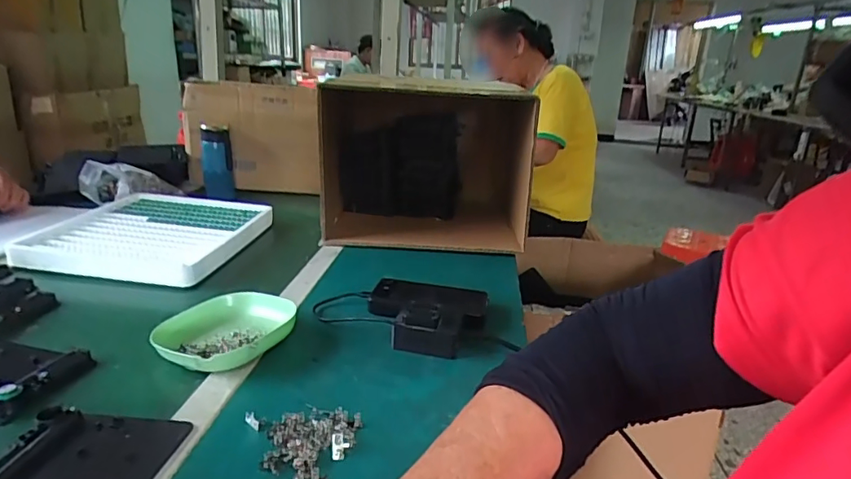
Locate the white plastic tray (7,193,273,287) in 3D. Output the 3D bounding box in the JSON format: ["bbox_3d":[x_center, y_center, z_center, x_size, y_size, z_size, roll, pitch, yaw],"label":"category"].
[{"bbox_3d":[-0.469,-0.011,0.901,0.320,0.038,0.325,5,20,0],"label":"white plastic tray"}]

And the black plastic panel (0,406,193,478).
[{"bbox_3d":[-0.279,0.182,0.428,0.126,0.014,0.113,6,20,2],"label":"black plastic panel"}]

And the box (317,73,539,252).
[{"bbox_3d":[-0.006,-0.169,1.041,0.388,0.287,0.336,1,19,-7],"label":"box"}]

